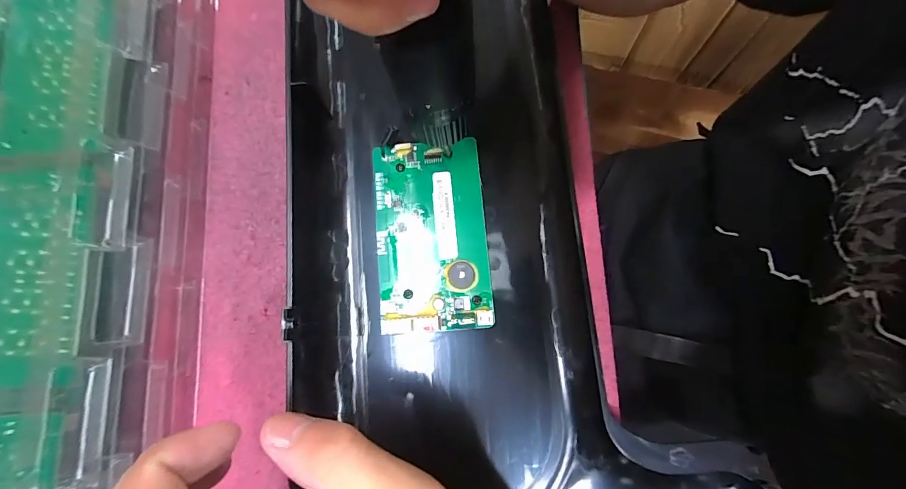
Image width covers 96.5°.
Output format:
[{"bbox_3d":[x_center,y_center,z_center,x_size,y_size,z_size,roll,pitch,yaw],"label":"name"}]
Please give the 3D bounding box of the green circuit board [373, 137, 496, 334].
[{"bbox_3d":[-0.012,-0.006,0.223,0.060,0.013,0.103,-6,78,0],"label":"green circuit board"}]

